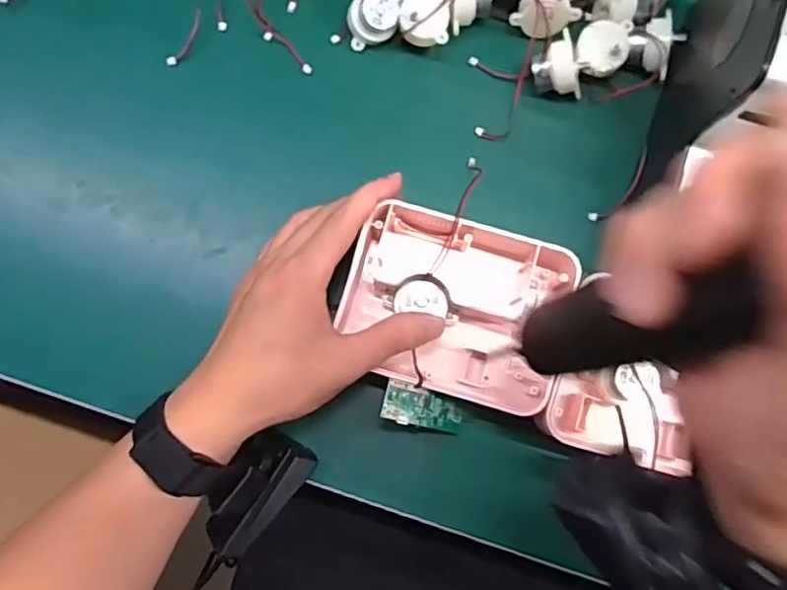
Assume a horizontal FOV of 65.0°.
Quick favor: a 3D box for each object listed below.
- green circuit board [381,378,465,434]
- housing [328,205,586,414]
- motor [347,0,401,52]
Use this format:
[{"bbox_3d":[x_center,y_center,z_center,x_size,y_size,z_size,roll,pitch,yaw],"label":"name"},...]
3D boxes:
[{"bbox_3d":[0.020,0.068,0.361,0.067,0.010,0.021,26,75,-40],"label":"green circuit board"},{"bbox_3d":[0.038,0.006,0.370,0.128,0.046,0.102,14,79,2],"label":"housing"},{"bbox_3d":[-0.013,-0.181,0.406,0.033,0.025,0.033,-14,109,-5],"label":"motor"}]

